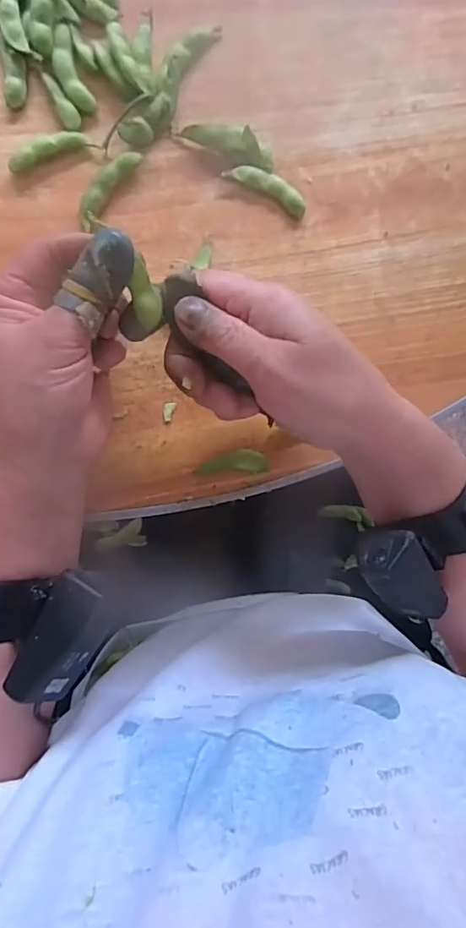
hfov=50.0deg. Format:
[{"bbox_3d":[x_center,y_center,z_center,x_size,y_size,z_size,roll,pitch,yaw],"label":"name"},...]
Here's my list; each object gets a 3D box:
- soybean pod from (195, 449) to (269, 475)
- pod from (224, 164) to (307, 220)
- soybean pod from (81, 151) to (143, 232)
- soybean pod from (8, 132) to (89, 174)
[{"bbox_3d":[0.000,-0.001,0.317,0.044,0.009,0.014,-2,90,-9],"label":"soybean pod"},{"bbox_3d":[0.023,-0.180,0.324,0.056,0.008,0.015,26,86,-8],"label":"pod"},{"bbox_3d":[-0.077,-0.170,0.306,0.015,0.007,0.056,35,85,-7],"label":"soybean pod"},{"bbox_3d":[-0.112,-0.189,0.301,0.049,0.008,0.011,-29,94,-8],"label":"soybean pod"}]

